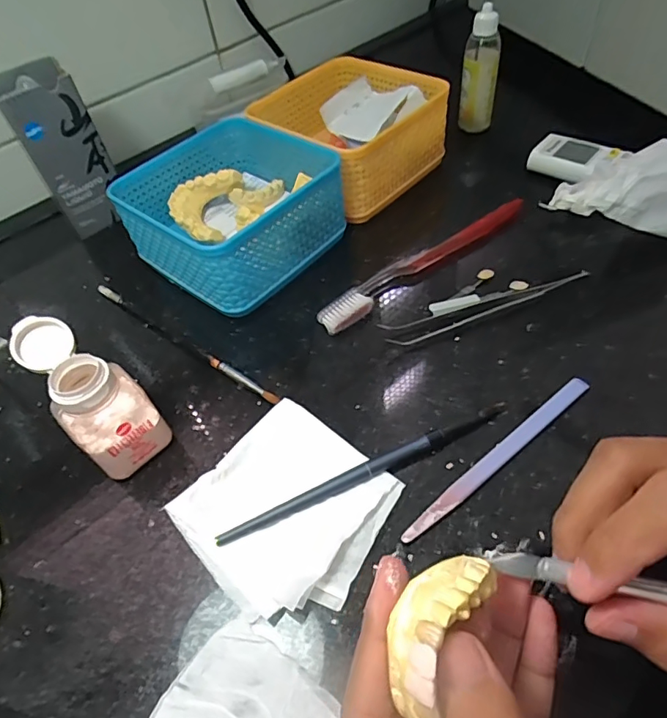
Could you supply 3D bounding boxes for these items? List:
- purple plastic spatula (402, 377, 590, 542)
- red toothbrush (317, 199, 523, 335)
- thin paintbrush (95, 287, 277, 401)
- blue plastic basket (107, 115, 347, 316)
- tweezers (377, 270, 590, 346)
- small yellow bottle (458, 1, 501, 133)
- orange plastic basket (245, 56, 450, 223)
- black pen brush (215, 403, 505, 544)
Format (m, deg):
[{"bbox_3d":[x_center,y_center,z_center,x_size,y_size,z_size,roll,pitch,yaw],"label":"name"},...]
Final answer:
[{"bbox_3d":[0.088,0.050,0.264,0.136,0.004,0.010,-34,55,-19],"label":"purple plastic spatula"},{"bbox_3d":[0.067,-0.073,0.361,0.186,0.012,0.023,-33,55,-18],"label":"red toothbrush"},{"bbox_3d":[-0.107,-0.015,0.340,0.186,0.008,0.007,29,60,27],"label":"thin paintbrush"},{"bbox_3d":[-0.076,-0.115,0.378,0.129,0.062,0.131,32,62,29],"label":"blue plastic basket"},{"bbox_3d":[0.099,-0.037,0.329,0.140,0.009,0.021,-19,52,-7],"label":"tweezers"},{"bbox_3d":[0.140,-0.270,0.475,0.033,0.108,0.029,6,53,12],"label":"small yellow bottle"},{"bbox_3d":[0.013,-0.196,0.427,0.135,0.058,0.127,36,64,30],"label":"orange plastic basket"},{"bbox_3d":[0.019,0.058,0.264,0.165,0.006,0.010,-22,52,-10],"label":"black pen brush"}]

